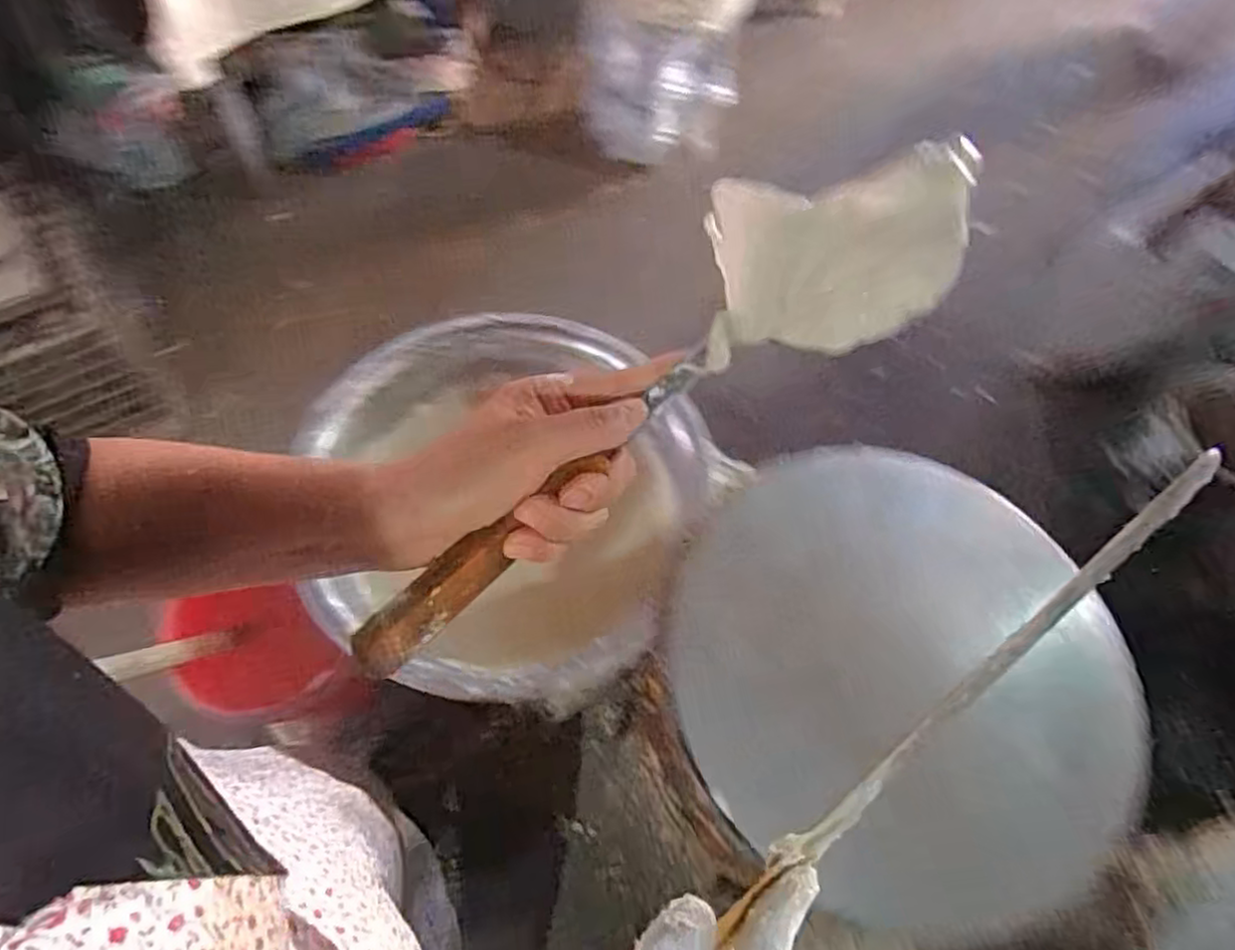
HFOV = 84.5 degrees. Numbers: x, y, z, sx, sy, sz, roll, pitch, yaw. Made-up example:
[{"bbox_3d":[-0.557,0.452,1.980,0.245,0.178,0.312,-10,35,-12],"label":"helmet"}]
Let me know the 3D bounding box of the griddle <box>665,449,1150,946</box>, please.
[{"bbox_3d":[0.230,0.150,0.572,0.357,0.054,0.371,1,63,-3],"label":"griddle"}]

